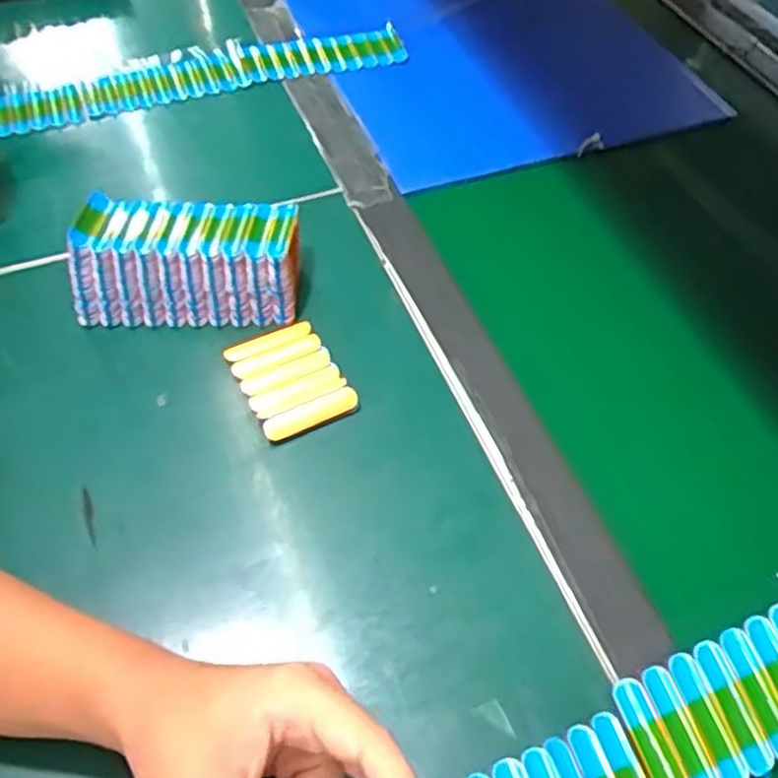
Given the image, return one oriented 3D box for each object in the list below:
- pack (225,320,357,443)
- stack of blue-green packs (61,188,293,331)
[{"bbox_3d":[-0.066,-0.009,0.524,0.063,0.011,0.087,-22,55,-17],"label":"pack"},{"bbox_3d":[-0.145,-0.095,0.569,0.158,0.052,0.089,1,52,-1],"label":"stack of blue-green packs"}]

